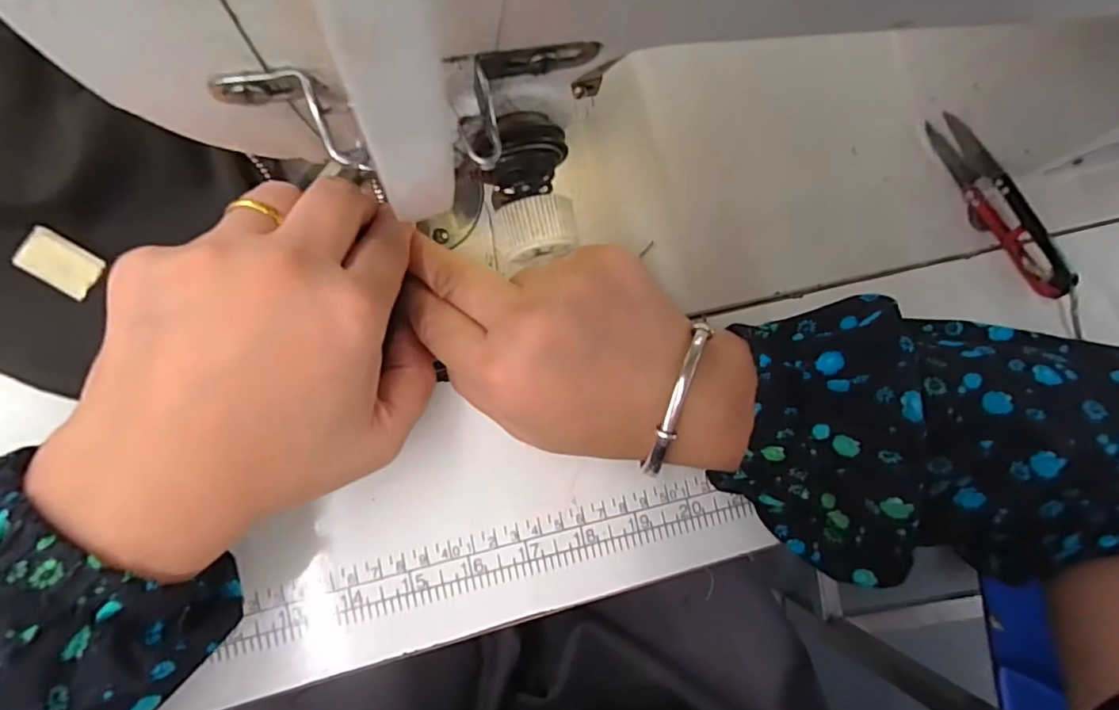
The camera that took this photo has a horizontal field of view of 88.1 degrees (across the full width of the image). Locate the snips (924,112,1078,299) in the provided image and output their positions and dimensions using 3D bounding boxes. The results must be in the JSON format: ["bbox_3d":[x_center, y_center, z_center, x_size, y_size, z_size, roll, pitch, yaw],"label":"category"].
[{"bbox_3d":[0.217,-0.073,0.287,0.010,0.027,0.104,-39,91,-9],"label":"snips"}]

